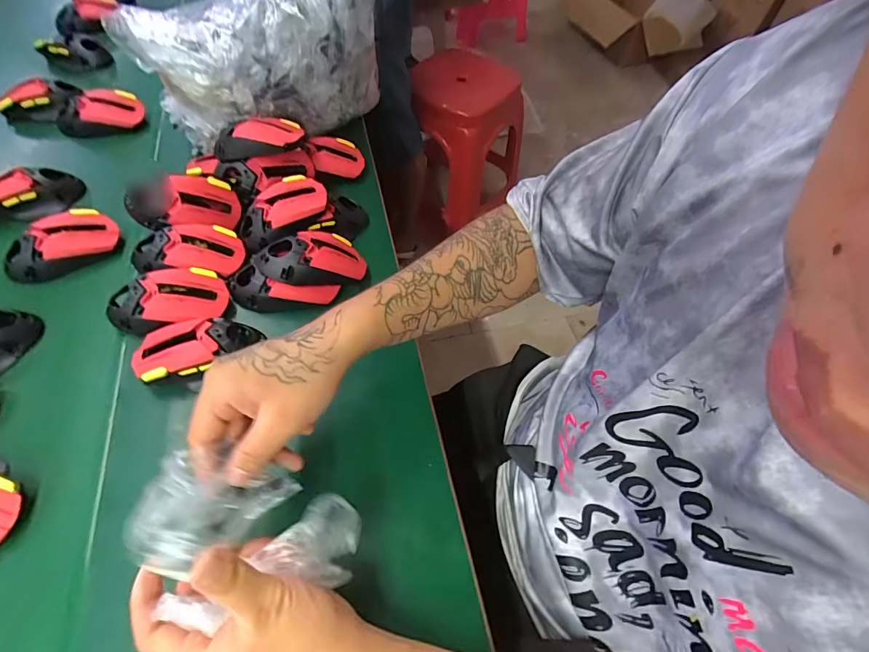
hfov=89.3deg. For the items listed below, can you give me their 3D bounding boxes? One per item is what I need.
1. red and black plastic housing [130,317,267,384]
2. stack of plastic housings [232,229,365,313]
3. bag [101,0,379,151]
[{"bbox_3d":[-0.237,0.021,0.444,0.116,0.040,0.064,-23,61,-18],"label":"red and black plastic housing"},{"bbox_3d":[-0.154,-0.065,0.492,0.151,0.053,0.078,-19,60,-15],"label":"stack of plastic housings"},{"bbox_3d":[-0.211,-0.355,0.555,0.306,0.188,0.106,-20,60,-15],"label":"bag"}]

